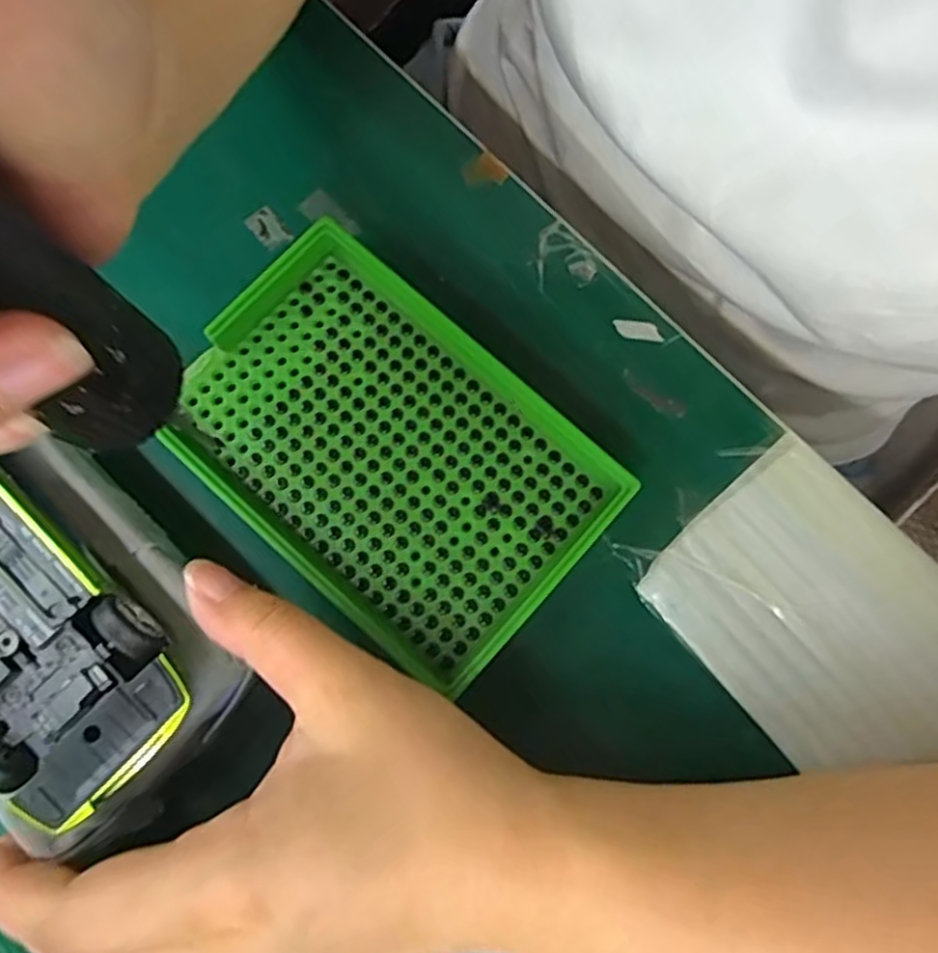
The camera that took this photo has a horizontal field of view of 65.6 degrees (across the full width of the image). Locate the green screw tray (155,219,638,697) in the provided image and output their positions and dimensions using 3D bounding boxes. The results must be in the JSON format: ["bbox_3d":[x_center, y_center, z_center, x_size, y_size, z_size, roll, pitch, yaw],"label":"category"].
[{"bbox_3d":[-0.026,-0.008,0.240,0.135,0.022,0.092,42,81,7],"label":"green screw tray"}]

